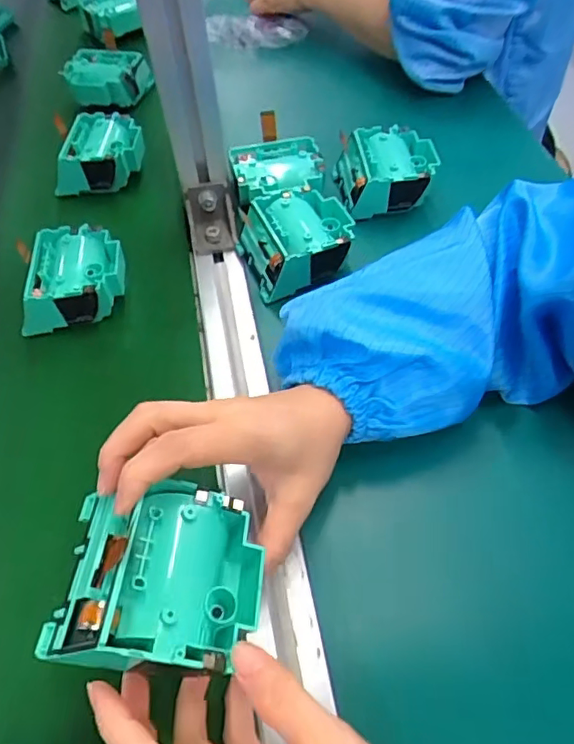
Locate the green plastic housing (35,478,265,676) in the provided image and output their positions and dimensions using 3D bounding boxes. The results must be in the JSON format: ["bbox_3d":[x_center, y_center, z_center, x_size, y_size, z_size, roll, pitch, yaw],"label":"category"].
[{"bbox_3d":[-0.054,0.084,0.232,0.083,0.032,0.075,3,54,2],"label":"green plastic housing"}]

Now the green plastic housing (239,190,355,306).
[{"bbox_3d":[0.008,-0.099,0.429,0.078,0.047,0.074,-20,57,-14],"label":"green plastic housing"}]

